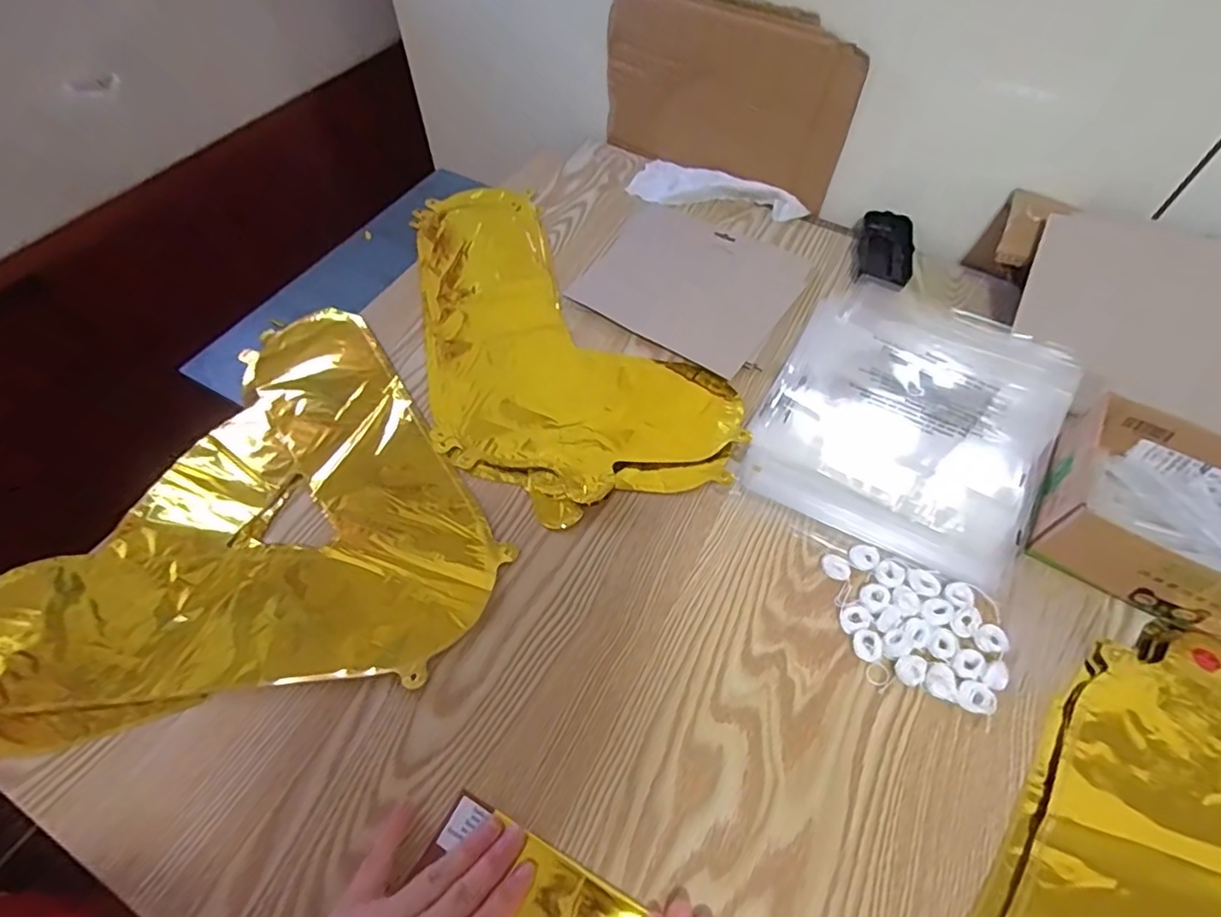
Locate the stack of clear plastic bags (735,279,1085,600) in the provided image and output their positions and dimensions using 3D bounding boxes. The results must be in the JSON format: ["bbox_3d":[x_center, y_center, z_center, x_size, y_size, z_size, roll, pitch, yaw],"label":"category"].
[{"bbox_3d":[0.262,-0.047,0.510,0.219,0.023,0.284,27,61,16],"label":"stack of clear plastic bags"}]

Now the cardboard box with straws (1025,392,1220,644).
[{"bbox_3d":[0.428,0.051,0.428,0.185,0.061,0.144,27,61,16],"label":"cardboard box with straws"}]

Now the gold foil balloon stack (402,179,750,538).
[{"bbox_3d":[-0.074,-0.131,0.566,0.235,0.010,0.433,-23,60,-15],"label":"gold foil balloon stack"}]

